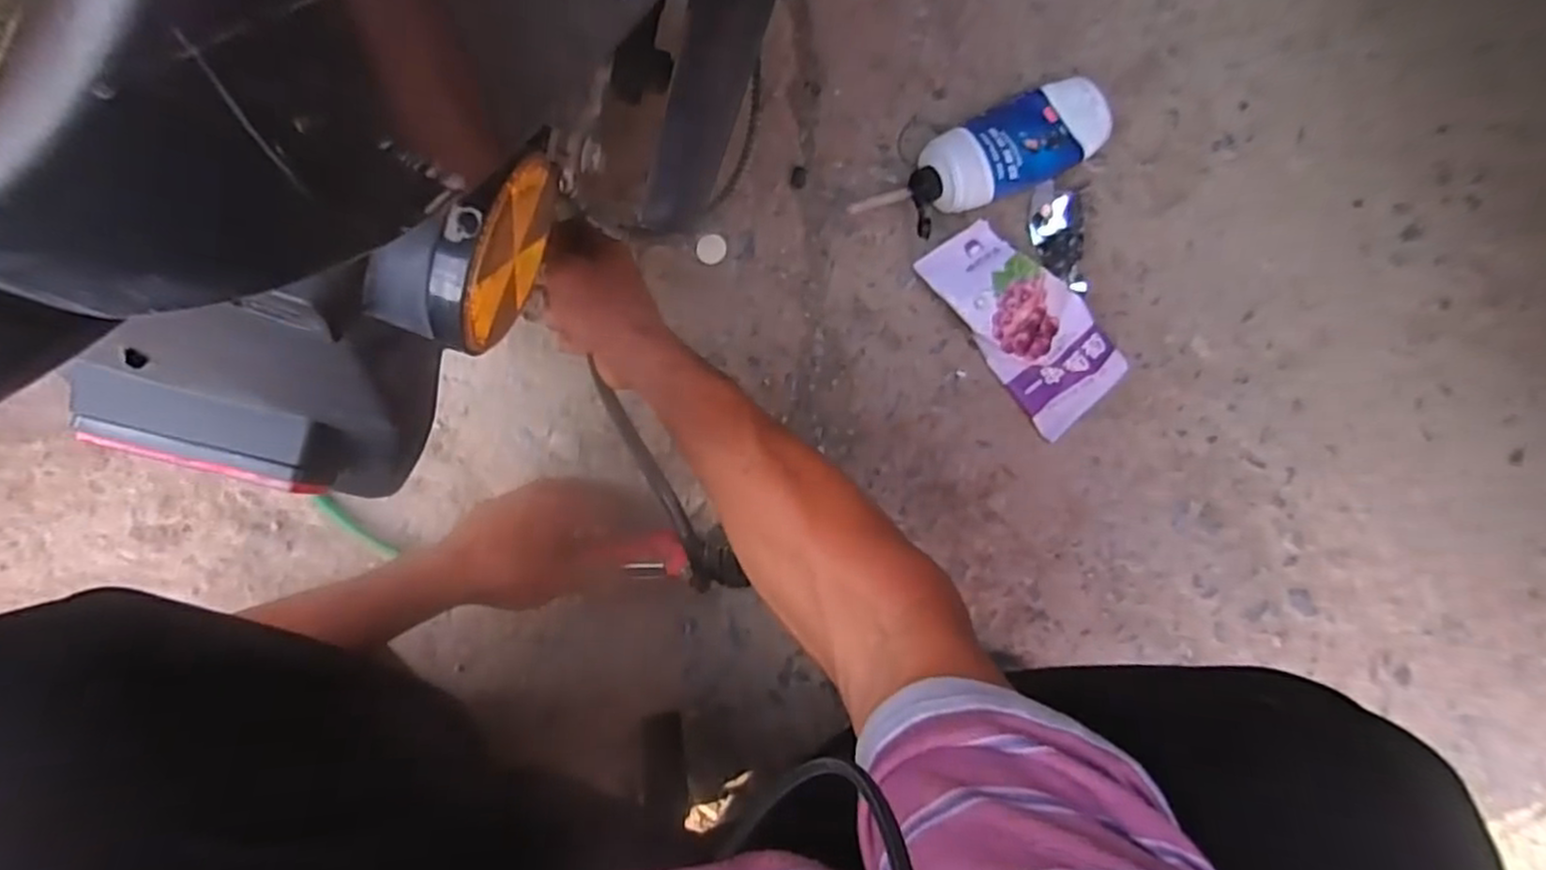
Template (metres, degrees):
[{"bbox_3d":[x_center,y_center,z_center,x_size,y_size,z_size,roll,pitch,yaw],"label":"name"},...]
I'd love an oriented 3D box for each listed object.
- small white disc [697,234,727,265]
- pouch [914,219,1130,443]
[{"bbox_3d":[-0.052,-0.158,0.597,0.024,0.004,0.025,0,91,-7],"label":"small white disc"},{"bbox_3d":[0.225,-0.100,0.611,0.097,0.045,0.197,-41,95,-4],"label":"pouch"}]

